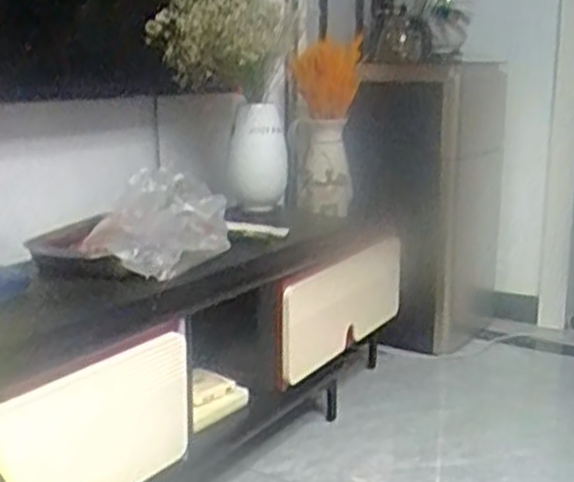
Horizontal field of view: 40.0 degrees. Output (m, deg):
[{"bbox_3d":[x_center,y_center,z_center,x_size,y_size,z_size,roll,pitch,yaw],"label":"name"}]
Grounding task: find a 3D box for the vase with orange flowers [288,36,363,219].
[{"bbox_3d":[0.086,-0.267,1.928,0.168,0.401,0.190,1,13,4],"label":"vase with orange flowers"}]

